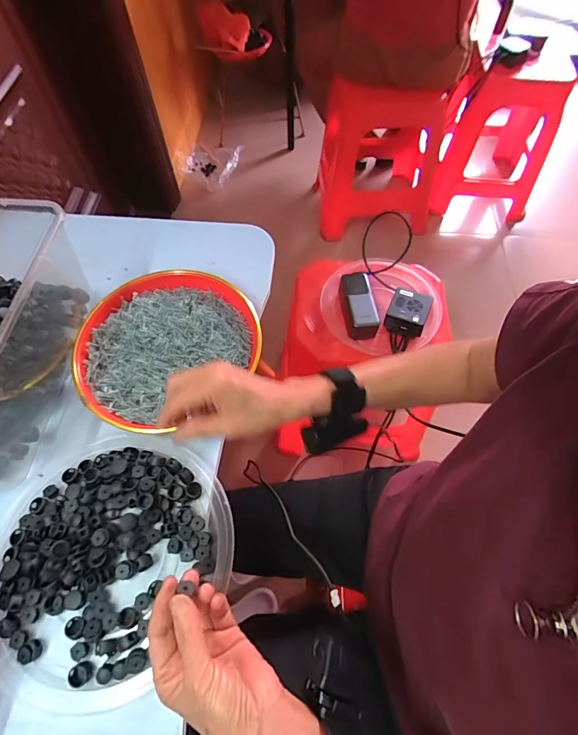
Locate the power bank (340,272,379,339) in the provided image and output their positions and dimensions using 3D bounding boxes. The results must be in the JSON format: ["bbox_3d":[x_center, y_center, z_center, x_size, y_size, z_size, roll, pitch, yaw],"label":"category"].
[{"bbox_3d":[0.135,-0.123,0.803,0.061,0.050,0.137,-5,61,-1],"label":"power bank"}]

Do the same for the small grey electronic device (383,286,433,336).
[{"bbox_3d":[0.230,-0.105,0.783,0.072,0.048,0.074,18,63,11],"label":"small grey electronic device"}]

